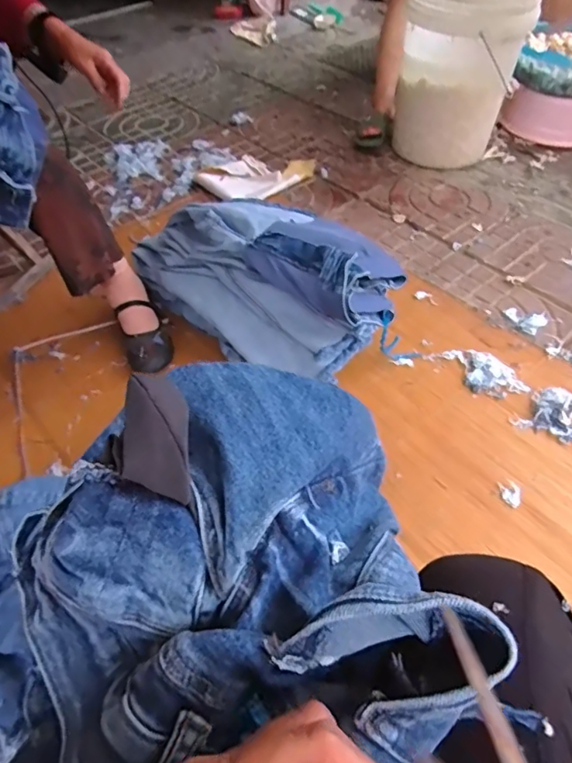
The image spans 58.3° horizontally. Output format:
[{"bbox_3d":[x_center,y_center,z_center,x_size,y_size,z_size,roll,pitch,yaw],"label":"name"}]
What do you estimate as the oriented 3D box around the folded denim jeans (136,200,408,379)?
[{"bbox_3d":[-0.047,-0.228,0.975,0.516,0.186,0.278,35,59,28],"label":"folded denim jeans"}]

